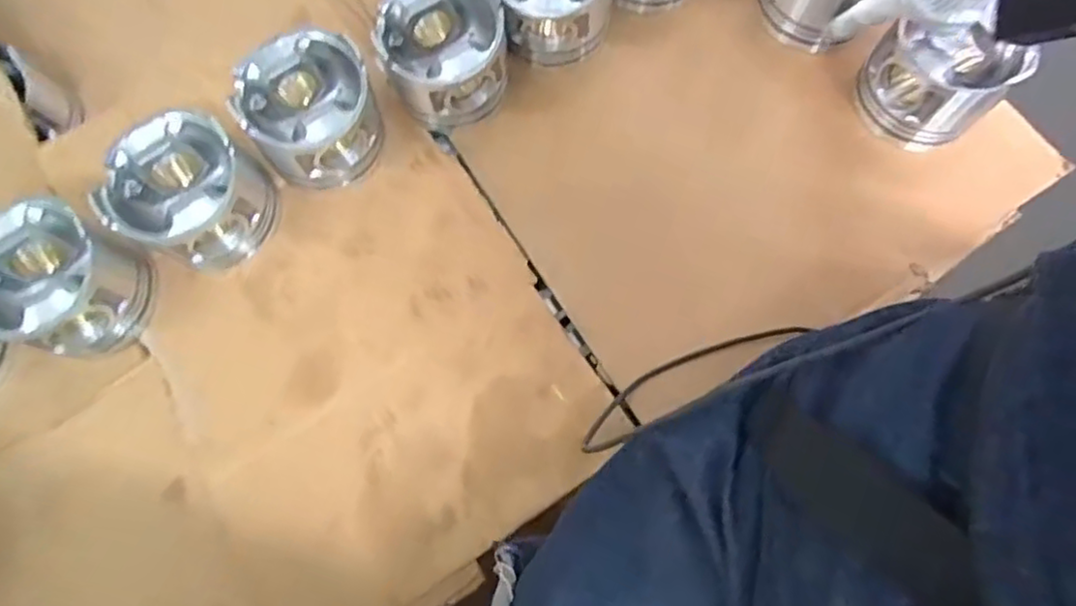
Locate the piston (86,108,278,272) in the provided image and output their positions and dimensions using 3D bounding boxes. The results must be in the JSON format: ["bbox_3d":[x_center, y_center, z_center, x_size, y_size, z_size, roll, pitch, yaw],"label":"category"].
[{"bbox_3d":[-0.292,-0.090,0.561,0.107,0.096,0.120,35,74,10],"label":"piston"}]

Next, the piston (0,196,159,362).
[{"bbox_3d":[-0.389,-0.013,0.533,0.104,0.098,0.109,-1,73,2],"label":"piston"}]

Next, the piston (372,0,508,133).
[{"bbox_3d":[-0.082,-0.222,0.612,0.109,0.102,0.096,-22,73,-9],"label":"piston"}]

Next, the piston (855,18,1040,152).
[{"bbox_3d":[0.346,-0.198,0.581,0.098,0.094,0.096,16,68,6],"label":"piston"}]

